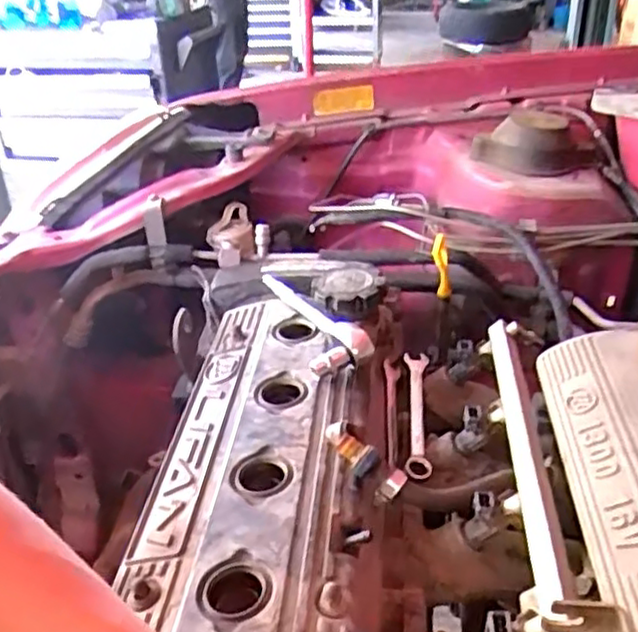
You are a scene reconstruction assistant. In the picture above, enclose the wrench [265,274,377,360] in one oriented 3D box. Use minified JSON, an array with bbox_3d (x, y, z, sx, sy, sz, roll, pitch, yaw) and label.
[{"bbox_3d":[-0.007,-0.006,0.597,0.017,0.026,0.176,-18,34,-24],"label":"wrench"}]

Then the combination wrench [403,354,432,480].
[{"bbox_3d":[0.083,0.077,0.577,0.020,0.009,0.152,1,31,7],"label":"combination wrench"}]

